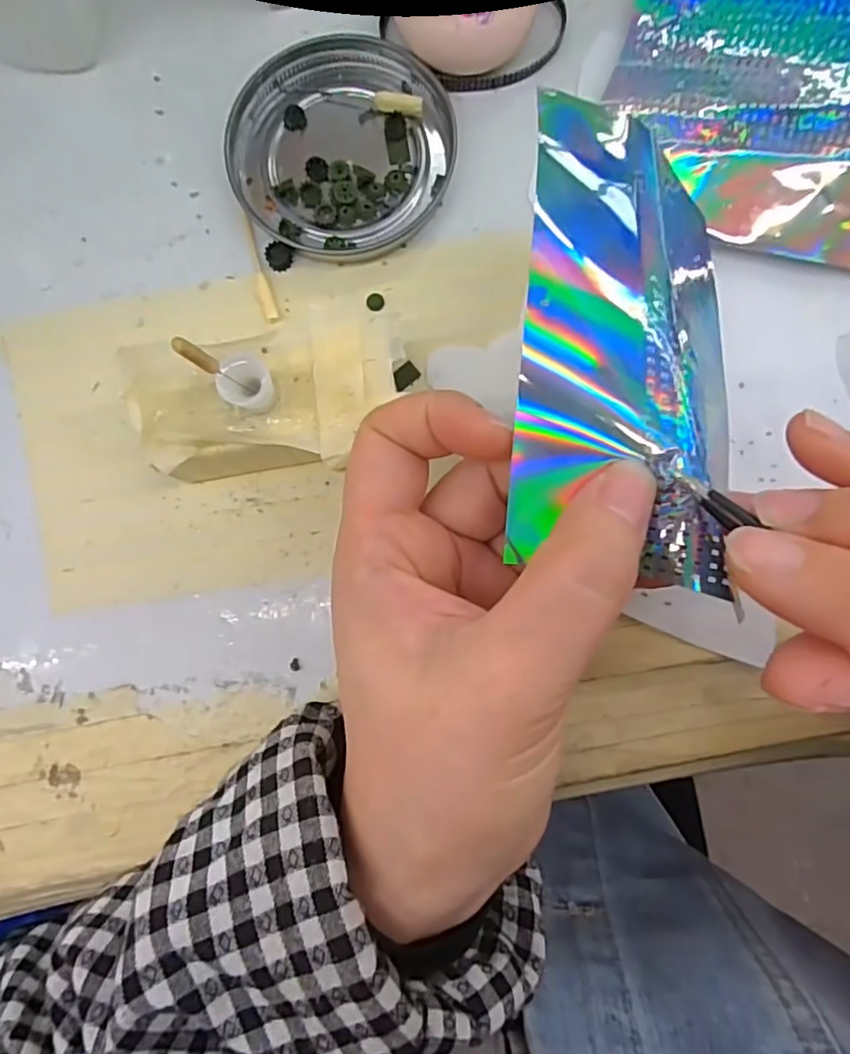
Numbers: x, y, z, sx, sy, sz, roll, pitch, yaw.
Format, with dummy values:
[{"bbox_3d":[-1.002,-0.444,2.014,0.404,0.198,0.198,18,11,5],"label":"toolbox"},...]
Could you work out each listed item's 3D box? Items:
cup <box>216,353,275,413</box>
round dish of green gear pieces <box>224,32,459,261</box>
[{"bbox_3d":[-0.050,-0.041,0.173,0.015,0.016,0.014,0,85,3],"label":"cup"},{"bbox_3d":[-0.030,-0.137,0.217,0.077,0.009,0.080,0,85,3],"label":"round dish of green gear pieces"}]

